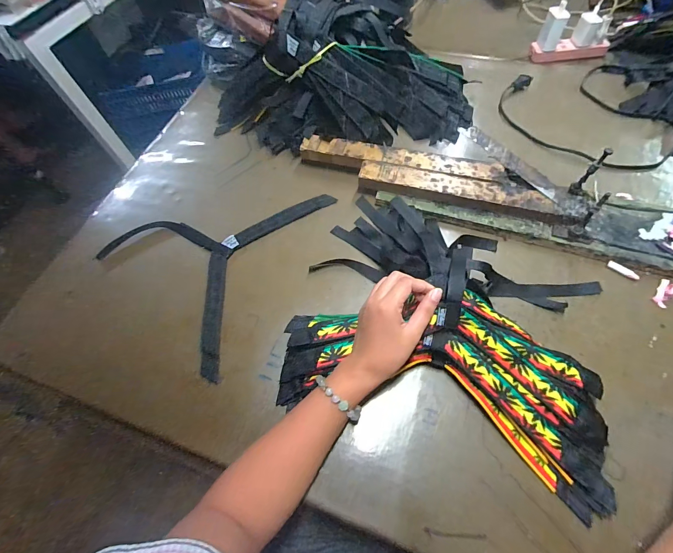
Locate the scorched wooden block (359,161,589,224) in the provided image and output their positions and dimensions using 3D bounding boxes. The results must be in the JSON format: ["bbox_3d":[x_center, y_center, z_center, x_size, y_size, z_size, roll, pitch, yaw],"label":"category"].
[{"bbox_3d":[0.189,-0.127,0.494,0.313,0.029,0.048,15,63,12],"label":"scorched wooden block"}]

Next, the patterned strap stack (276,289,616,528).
[{"bbox_3d":[0.116,0.106,0.372,0.360,0.071,0.174,12,63,12],"label":"patterned strap stack"}]

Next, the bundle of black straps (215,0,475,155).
[{"bbox_3d":[0.002,-0.370,0.585,0.482,0.167,0.276,11,62,10],"label":"bundle of black straps"}]

